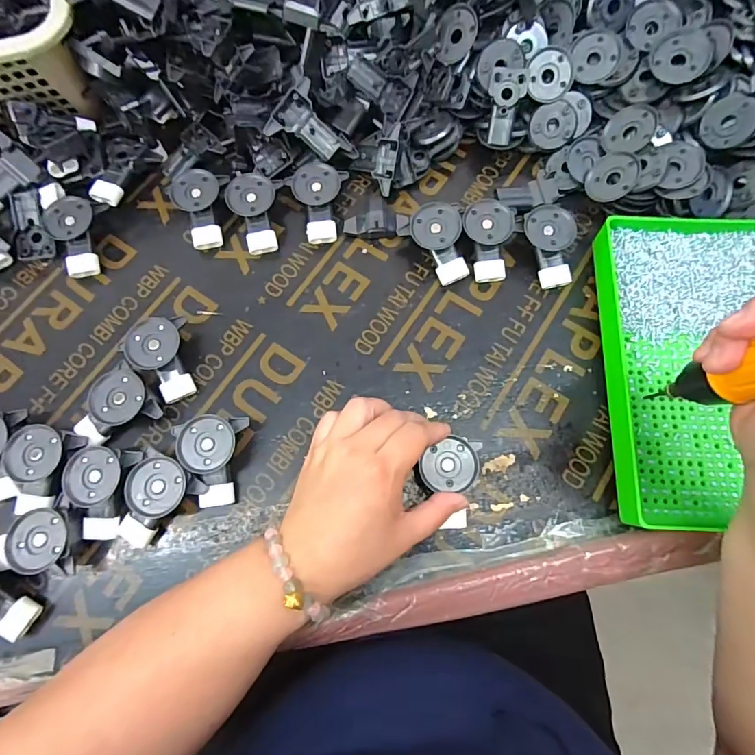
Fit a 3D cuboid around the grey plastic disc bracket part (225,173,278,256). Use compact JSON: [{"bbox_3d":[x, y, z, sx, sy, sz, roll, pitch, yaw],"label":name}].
[{"bbox_3d":[-0.111,-0.150,0.402,0.040,0.013,0.070,-13,98,-2],"label":"grey plastic disc bracket part"}]

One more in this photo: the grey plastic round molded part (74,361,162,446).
[{"bbox_3d":[-0.205,0.029,0.354,0.053,0.028,0.061,34,78,11],"label":"grey plastic round molded part"}]

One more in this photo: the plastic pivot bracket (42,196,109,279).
[{"bbox_3d":[-0.274,-0.126,0.399,0.042,0.031,0.067,2,74,3],"label":"plastic pivot bracket"}]

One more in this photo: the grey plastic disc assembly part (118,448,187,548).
[{"bbox_3d":[-0.167,0.093,0.331,0.040,0.027,0.067,16,75,6],"label":"grey plastic disc assembly part"}]

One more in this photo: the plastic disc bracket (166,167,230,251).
[{"bbox_3d":[-0.166,-0.155,0.409,0.046,0.031,0.066,7,74,4],"label":"plastic disc bracket"}]

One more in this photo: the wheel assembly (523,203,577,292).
[{"bbox_3d":[0.152,-0.115,0.389,0.041,0.028,0.067,-5,74,0],"label":"wheel assembly"}]

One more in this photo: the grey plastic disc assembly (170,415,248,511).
[{"bbox_3d":[-0.129,0.064,0.340,0.046,0.030,0.066,2,74,3],"label":"grey plastic disc assembly"}]

